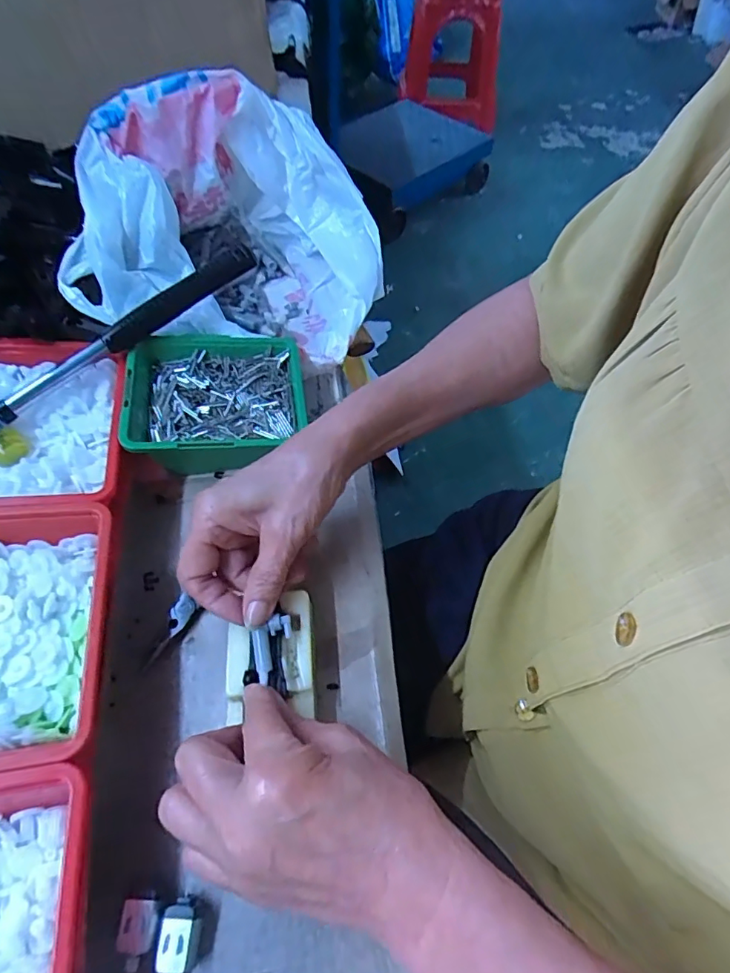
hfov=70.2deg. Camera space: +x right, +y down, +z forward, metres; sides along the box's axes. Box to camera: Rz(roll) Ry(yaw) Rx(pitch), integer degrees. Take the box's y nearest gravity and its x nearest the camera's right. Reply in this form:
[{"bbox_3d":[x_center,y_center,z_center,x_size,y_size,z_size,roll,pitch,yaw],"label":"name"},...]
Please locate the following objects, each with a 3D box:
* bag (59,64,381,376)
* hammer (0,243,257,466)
[{"bbox_3d":[-0.112,-0.218,0.442,0.240,0.151,0.188,0,57,-2],"label":"bag"},{"bbox_3d":[-0.183,-0.111,0.386,0.236,0.043,0.055,-39,66,-23],"label":"hammer"}]

